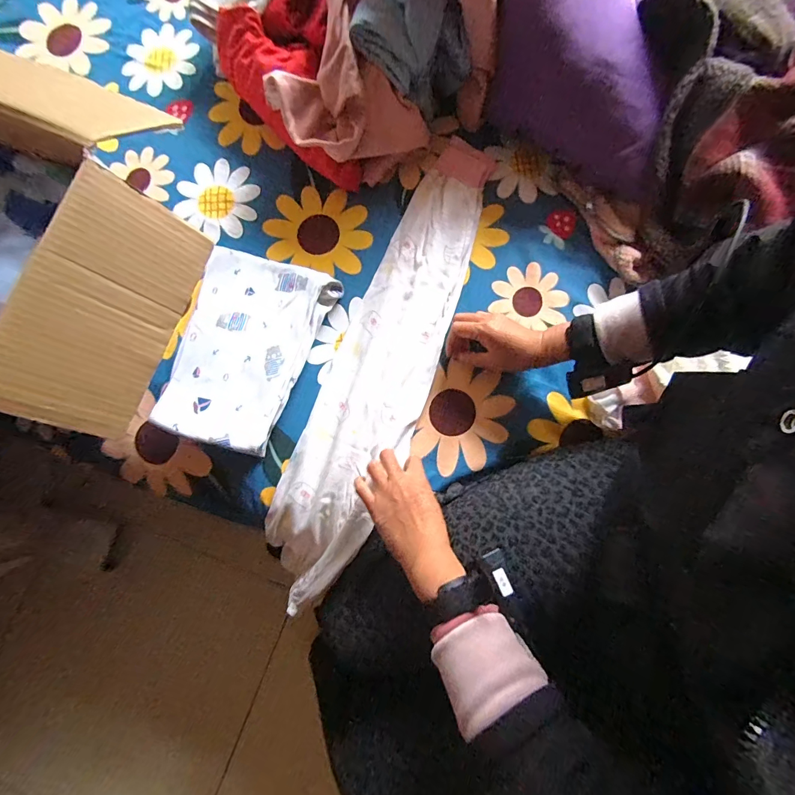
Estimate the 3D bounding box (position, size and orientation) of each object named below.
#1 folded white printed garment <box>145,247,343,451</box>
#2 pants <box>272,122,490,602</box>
[{"bbox_3d":[-0.206,-0.067,0.544,0.169,0.028,0.257,19,79,5],"label":"folded white printed garment"},{"bbox_3d":[-0.008,-0.046,0.578,0.143,0.068,0.662,22,84,6],"label":"pants"}]

